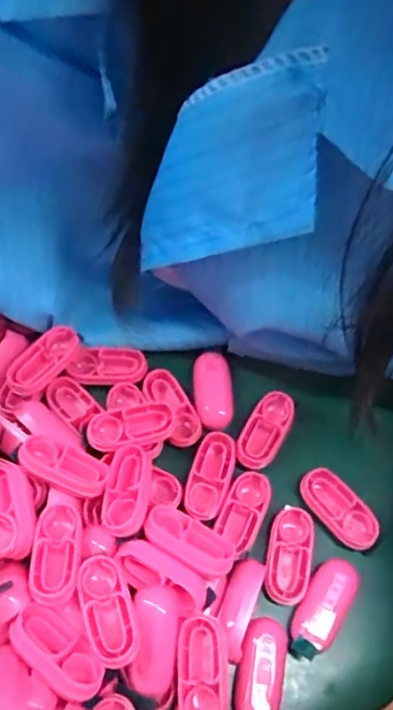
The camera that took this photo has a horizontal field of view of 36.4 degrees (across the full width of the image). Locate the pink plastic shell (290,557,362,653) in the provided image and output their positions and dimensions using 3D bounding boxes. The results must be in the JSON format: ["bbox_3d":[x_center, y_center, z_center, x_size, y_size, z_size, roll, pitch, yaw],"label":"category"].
[{"bbox_3d":[0.046,0.087,0.211,0.015,0.006,0.031,29,66,11],"label":"pink plastic shell"}]

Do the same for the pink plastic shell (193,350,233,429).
[{"bbox_3d":[0.007,0.014,0.250,0.015,0.006,0.032,-3,64,-4],"label":"pink plastic shell"}]

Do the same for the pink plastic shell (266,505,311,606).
[{"bbox_3d":[0.034,0.074,0.223,0.015,0.009,0.034,9,64,2],"label":"pink plastic shell"}]

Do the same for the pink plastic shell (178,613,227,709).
[{"bbox_3d":[0.002,0.102,0.193,0.015,0.010,0.033,1,64,-3],"label":"pink plastic shell"}]

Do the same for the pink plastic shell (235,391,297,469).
[{"bbox_3d":[0.028,0.030,0.243,0.016,0.004,0.034,26,65,10],"label":"pink plastic shell"}]

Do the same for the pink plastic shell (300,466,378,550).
[{"bbox_3d":[0.054,0.058,0.228,0.014,0.008,0.034,-33,70,-17],"label":"pink plastic shell"}]

